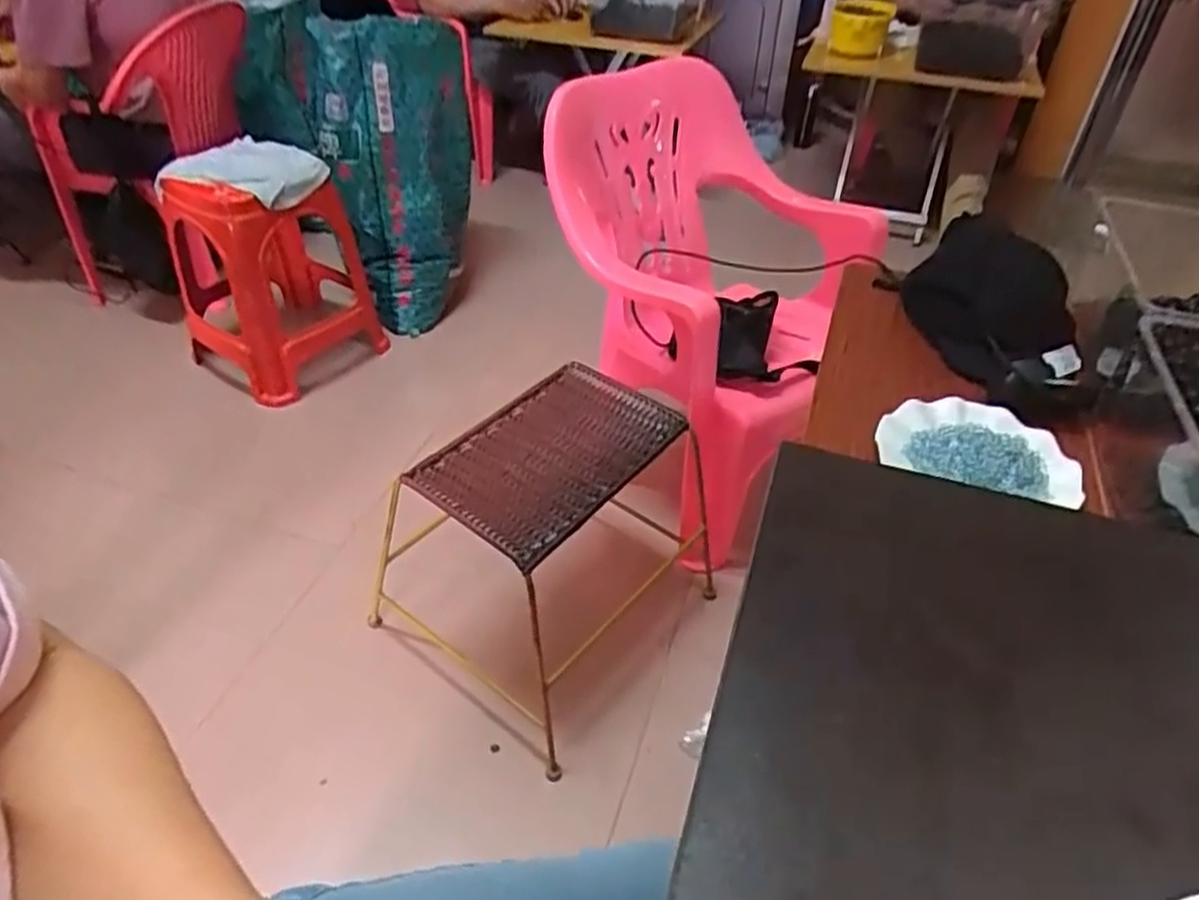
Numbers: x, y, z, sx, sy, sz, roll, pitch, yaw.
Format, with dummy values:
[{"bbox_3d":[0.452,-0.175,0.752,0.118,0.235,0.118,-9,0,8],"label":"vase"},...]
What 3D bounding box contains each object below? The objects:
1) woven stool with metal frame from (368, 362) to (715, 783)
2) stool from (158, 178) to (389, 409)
[{"bbox_3d":[-0.079,0.129,1.138,0.355,0.317,0.402,31,50,30],"label":"woven stool with metal frame"},{"bbox_3d":[-0.690,-0.386,1.636,0.335,0.410,0.366,31,50,30],"label":"stool"}]

